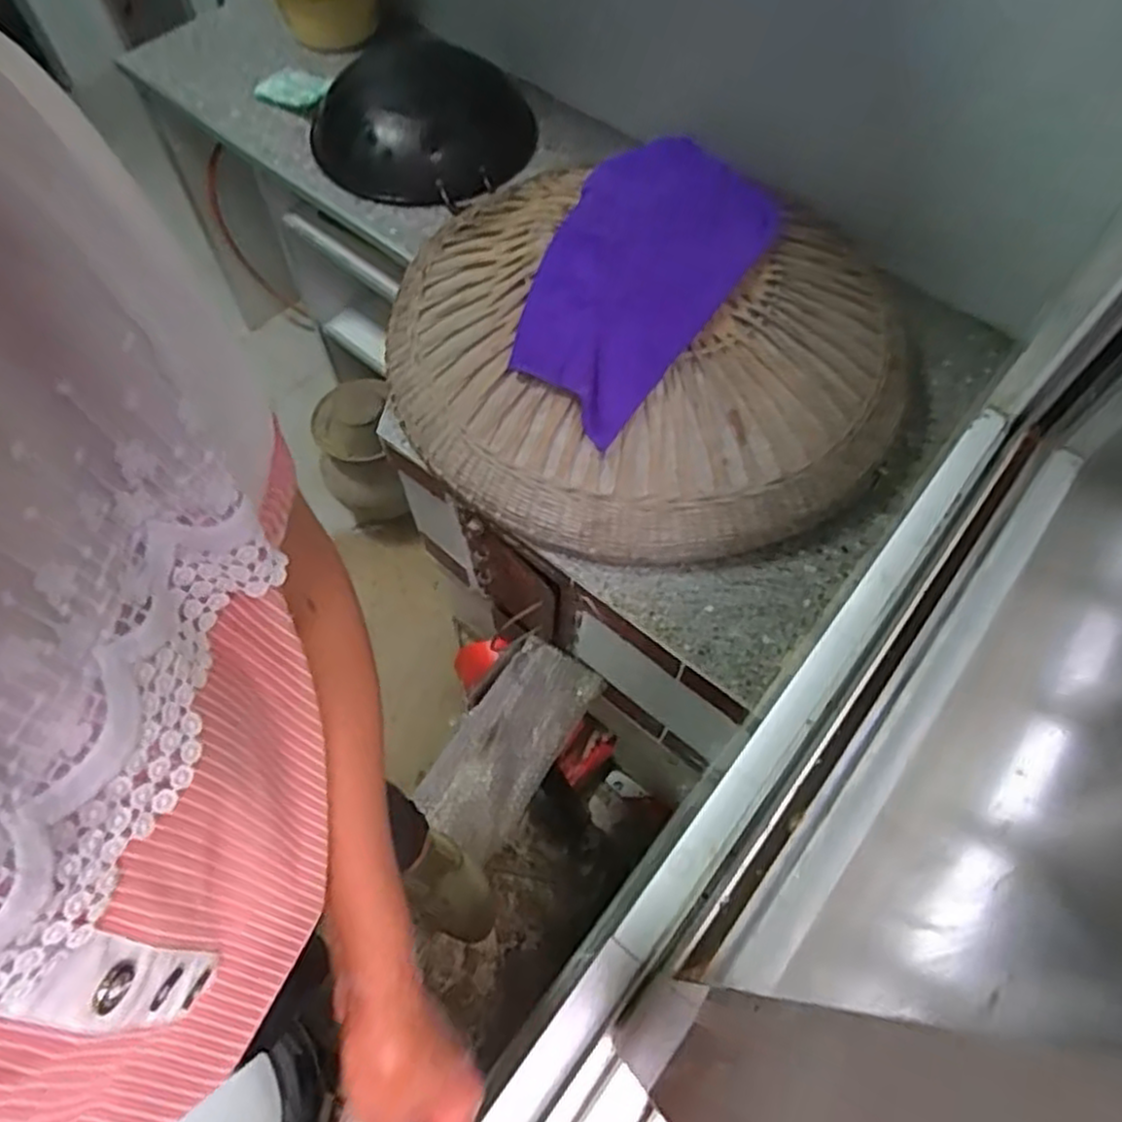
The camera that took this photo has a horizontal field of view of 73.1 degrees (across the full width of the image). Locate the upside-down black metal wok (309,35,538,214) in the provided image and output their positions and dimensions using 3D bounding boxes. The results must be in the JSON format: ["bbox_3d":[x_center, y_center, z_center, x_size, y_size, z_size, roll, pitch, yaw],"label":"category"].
[{"bbox_3d":[-0.273,-0.899,1.519,0.396,0.112,0.408,0,62,0],"label":"upside-down black metal wok"}]

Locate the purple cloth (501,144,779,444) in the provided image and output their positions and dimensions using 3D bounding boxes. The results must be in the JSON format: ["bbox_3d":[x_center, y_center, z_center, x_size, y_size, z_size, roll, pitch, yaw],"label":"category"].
[{"bbox_3d":[0.102,-0.414,1.078,0.263,0.126,0.443,33,67,16],"label":"purple cloth"}]

